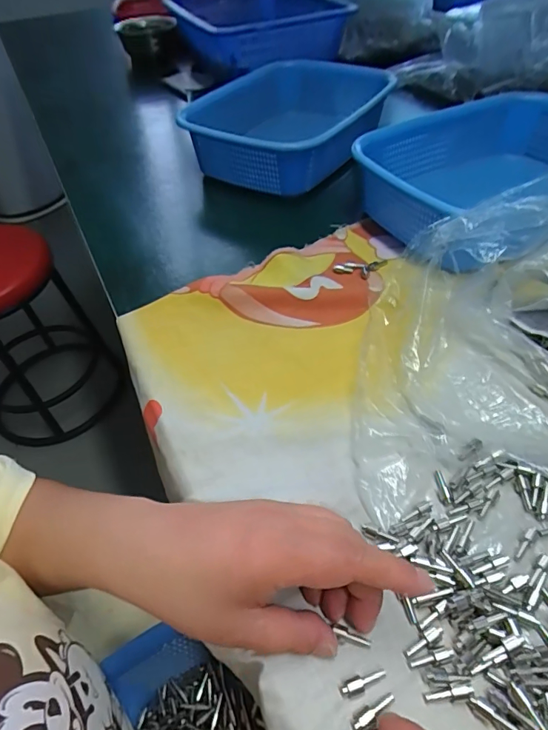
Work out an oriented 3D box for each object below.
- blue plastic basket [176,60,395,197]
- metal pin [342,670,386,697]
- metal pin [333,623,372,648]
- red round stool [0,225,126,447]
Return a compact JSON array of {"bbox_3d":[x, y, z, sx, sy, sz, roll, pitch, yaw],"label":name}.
[{"bbox_3d":[0.034,-0.320,0.575,0.196,0.075,0.274,26,57,25],"label":"blue plastic basket"},{"bbox_3d":[0.044,0.155,0.213,0.022,0.005,0.007,-14,50,-6],"label":"metal pin"},{"bbox_3d":[0.040,0.141,0.227,0.020,0.004,0.006,19,54,13],"label":"metal pin"},{"bbox_3d":[-0.677,-0.063,1.160,0.361,0.509,0.399,-26,52,-17],"label":"red round stool"}]

